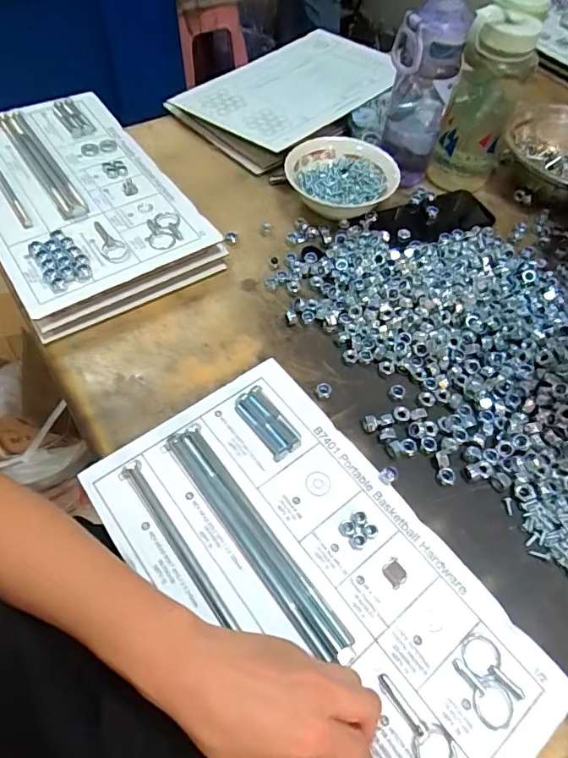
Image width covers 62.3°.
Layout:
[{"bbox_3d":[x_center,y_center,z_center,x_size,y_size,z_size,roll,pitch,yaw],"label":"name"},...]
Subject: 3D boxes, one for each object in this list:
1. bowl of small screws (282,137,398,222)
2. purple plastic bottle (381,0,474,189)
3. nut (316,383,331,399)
[{"bbox_3d":[0.075,-0.265,0.634,0.145,0.054,0.142,6,57,1],"label":"bowl of small screws"},{"bbox_3d":[0.172,-0.361,0.610,0.079,0.202,0.075,17,58,8],"label":"purple plastic bottle"},{"bbox_3d":[0.041,0.012,0.482,0.015,0.011,0.014,1,57,-2],"label":"nut"}]

